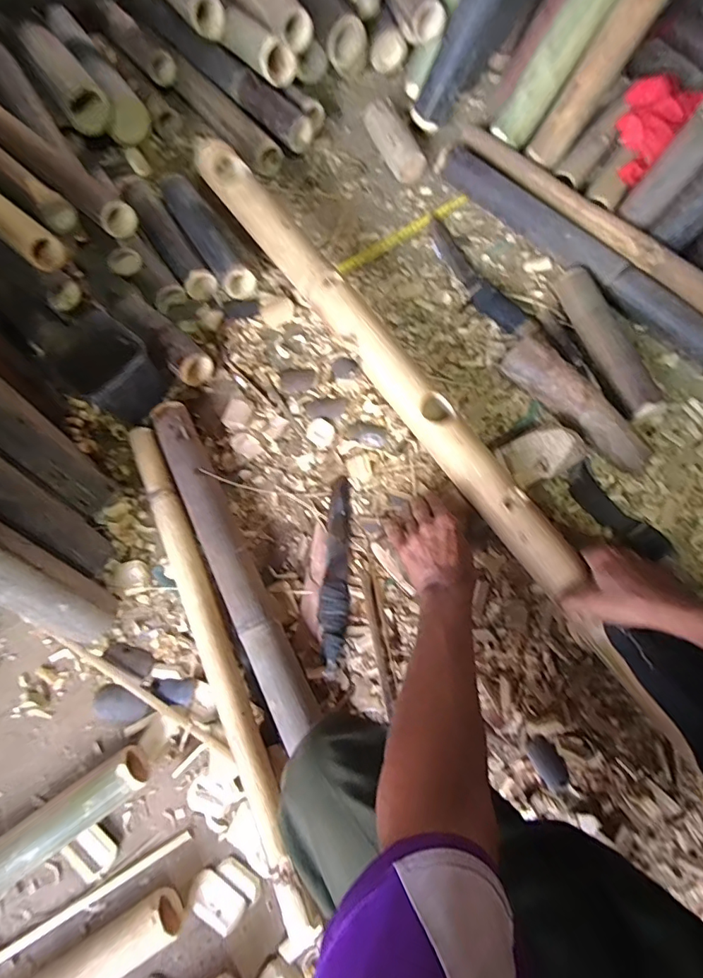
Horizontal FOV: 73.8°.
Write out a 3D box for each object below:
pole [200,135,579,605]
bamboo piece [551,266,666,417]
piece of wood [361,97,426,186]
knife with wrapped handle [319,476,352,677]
[{"bbox_3d":[0.024,-0.208,0.664,0.059,0.046,0.818,-36,79,-9],"label":"pole"},{"bbox_3d":[0.395,-0.229,0.726,0.054,0.050,0.262,-21,74,-5],"label":"bamboo piece"},{"bbox_3d":[0.078,-0.649,0.873,0.056,0.071,0.169,-26,74,-7],"label":"piece of wood"},{"bbox_3d":[-0.021,0.112,0.662,0.040,0.029,0.274,3,73,2],"label":"knife with wrapped handle"}]

